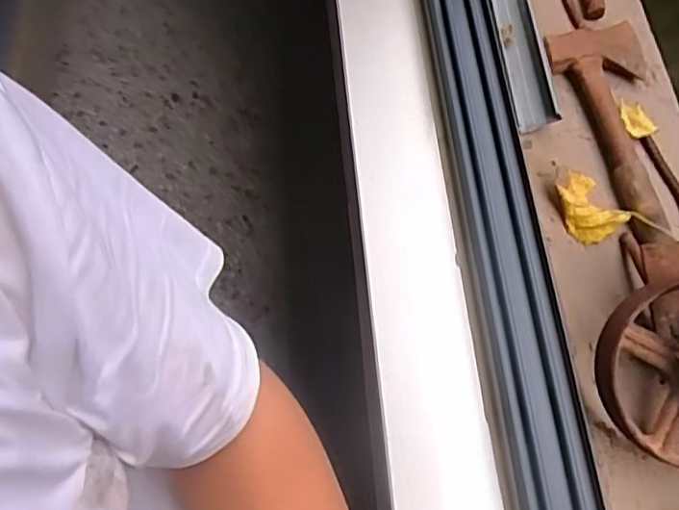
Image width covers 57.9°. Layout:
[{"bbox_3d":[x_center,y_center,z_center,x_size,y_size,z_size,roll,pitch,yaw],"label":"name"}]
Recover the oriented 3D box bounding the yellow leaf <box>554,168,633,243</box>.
[{"bbox_3d":[0.274,-0.053,0.681,0.056,0.022,0.078,-25,68,-8],"label":"yellow leaf"}]

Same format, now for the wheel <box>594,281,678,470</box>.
[{"bbox_3d":[0.330,0.106,0.564,0.176,0.086,0.176,0,89,1],"label":"wheel"}]

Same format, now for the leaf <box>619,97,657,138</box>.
[{"bbox_3d":[0.351,-0.165,0.728,0.038,0.011,0.055,-17,67,-5],"label":"leaf"}]

